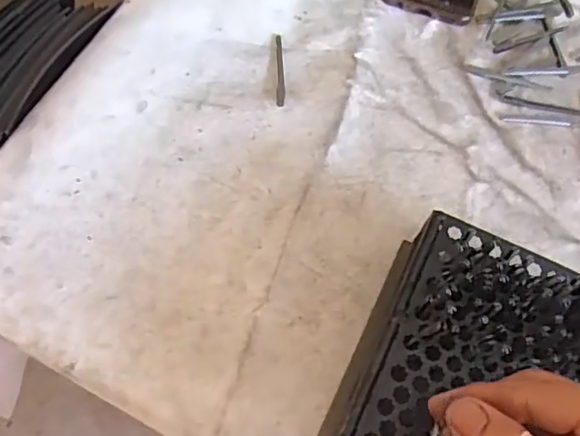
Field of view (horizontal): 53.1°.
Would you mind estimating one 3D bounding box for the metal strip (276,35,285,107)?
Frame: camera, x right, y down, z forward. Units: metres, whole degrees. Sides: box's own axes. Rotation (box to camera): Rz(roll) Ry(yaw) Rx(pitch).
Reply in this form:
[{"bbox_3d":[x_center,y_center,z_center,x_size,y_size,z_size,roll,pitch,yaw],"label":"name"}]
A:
[{"bbox_3d":[-0.007,-0.112,0.438,0.006,0.005,0.067,1,65,-3],"label":"metal strip"}]

